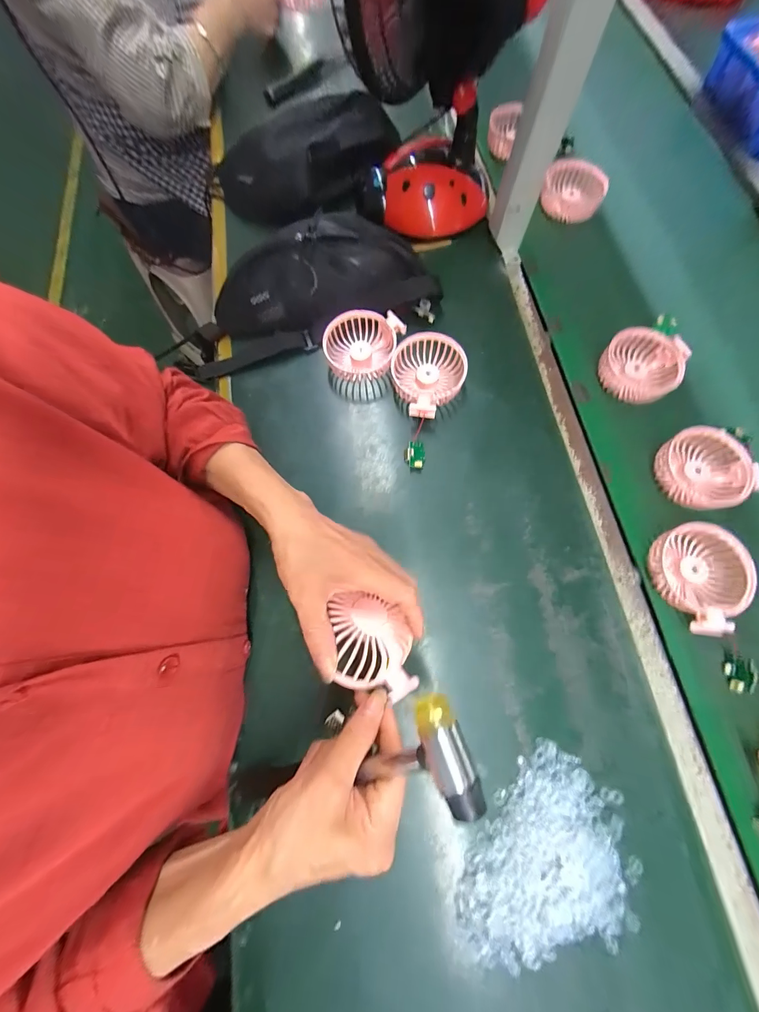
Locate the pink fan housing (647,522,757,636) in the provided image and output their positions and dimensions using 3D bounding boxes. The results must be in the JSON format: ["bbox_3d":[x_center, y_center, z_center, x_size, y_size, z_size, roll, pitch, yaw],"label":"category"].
[{"bbox_3d":[0.333,0.068,0.346,0.084,0.031,0.096,-23,76,-5],"label":"pink fan housing"}]

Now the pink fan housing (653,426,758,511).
[{"bbox_3d":[0.371,-0.041,0.384,0.091,0.032,0.088,0,75,0],"label":"pink fan housing"}]

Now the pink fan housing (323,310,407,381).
[{"bbox_3d":[-0.021,-0.200,0.432,0.093,0.043,0.080,6,76,2],"label":"pink fan housing"}]

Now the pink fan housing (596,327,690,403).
[{"bbox_3d":[0.322,-0.177,0.419,0.088,0.030,0.085,0,75,0],"label":"pink fan housing"}]

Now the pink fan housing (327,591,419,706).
[{"bbox_3d":[-0.005,0.110,0.271,0.062,0.029,0.077,-5,75,-1],"label":"pink fan housing"}]

